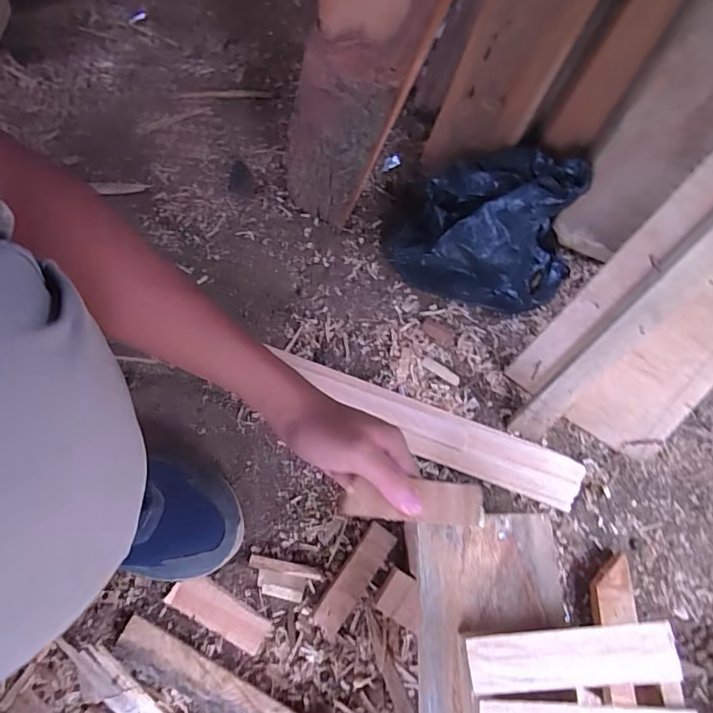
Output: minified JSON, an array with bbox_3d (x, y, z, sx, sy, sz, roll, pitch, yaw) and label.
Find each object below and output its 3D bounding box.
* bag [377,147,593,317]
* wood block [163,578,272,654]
[{"bbox_3d":[0.148,-0.163,0.574,0.218,0.120,0.180,9,68,3],"label":"bag"},{"bbox_3d":[-0.133,0.248,0.464,0.101,0.006,0.033,25,69,8],"label":"wood block"}]

